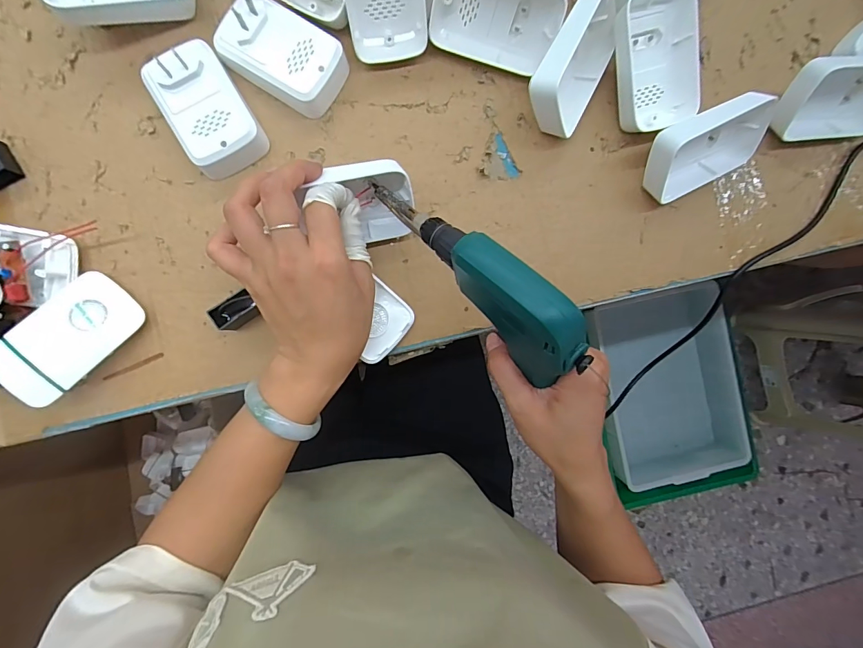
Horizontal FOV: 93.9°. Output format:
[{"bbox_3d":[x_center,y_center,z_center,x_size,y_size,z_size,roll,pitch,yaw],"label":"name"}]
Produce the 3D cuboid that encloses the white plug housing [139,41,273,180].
[{"bbox_3d":[-0.169,-0.160,0.305,0.054,0.031,0.090,-31,93,-3],"label":"white plug housing"}]

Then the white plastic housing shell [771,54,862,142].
[{"bbox_3d":[0.332,-0.186,0.329,0.101,0.062,0.031,-6,48,-4],"label":"white plastic housing shell"}]

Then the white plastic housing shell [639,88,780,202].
[{"bbox_3d":[0.217,-0.143,0.323,0.099,0.063,0.032,-26,51,-4],"label":"white plastic housing shell"}]

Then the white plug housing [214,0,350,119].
[{"bbox_3d":[-0.114,-0.205,0.308,0.088,0.032,0.060,28,88,-4],"label":"white plug housing"}]

